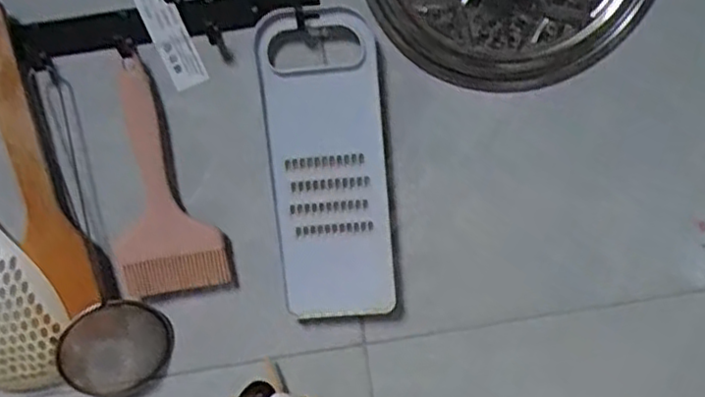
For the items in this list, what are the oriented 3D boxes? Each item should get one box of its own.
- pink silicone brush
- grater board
[{"bbox_3d":[-0.169,-0.013,0.639,0.091,0.201,0.029,-14,20,-18],"label":"pink silicone brush"},{"bbox_3d":[-0.019,-0.024,0.627,0.095,0.264,0.019,-4,15,3],"label":"grater board"}]

